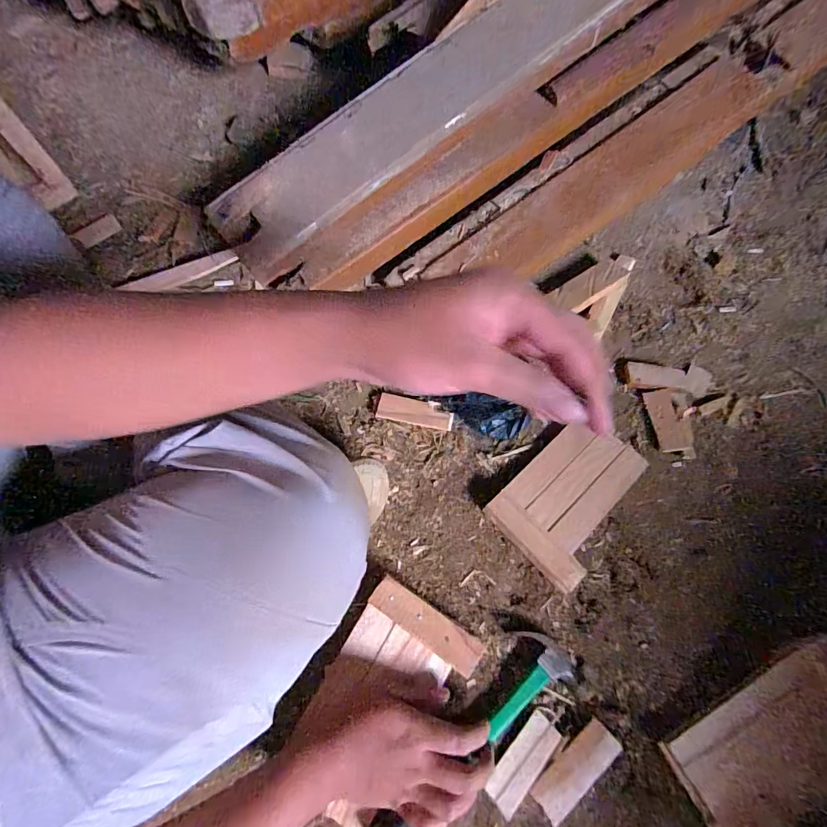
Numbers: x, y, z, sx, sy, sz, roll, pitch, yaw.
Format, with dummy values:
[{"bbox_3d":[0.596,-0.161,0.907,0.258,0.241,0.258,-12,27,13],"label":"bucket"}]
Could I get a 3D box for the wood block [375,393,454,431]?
[{"bbox_3d":[0.003,-0.002,0.601,0.109,0.008,0.038,11,69,3],"label":"wood block"}]

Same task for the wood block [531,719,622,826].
[{"bbox_3d":[0.171,0.374,0.434,0.101,0.009,0.037,-34,73,-13],"label":"wood block"}]

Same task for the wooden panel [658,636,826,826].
[{"bbox_3d":[0.392,0.345,0.441,0.241,0.031,0.108,-24,71,-10],"label":"wooden panel"}]

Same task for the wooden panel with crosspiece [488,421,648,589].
[{"bbox_3d":[0.214,0.100,0.550,0.220,0.030,0.132,-41,75,-15],"label":"wooden panel with crosspiece"}]

